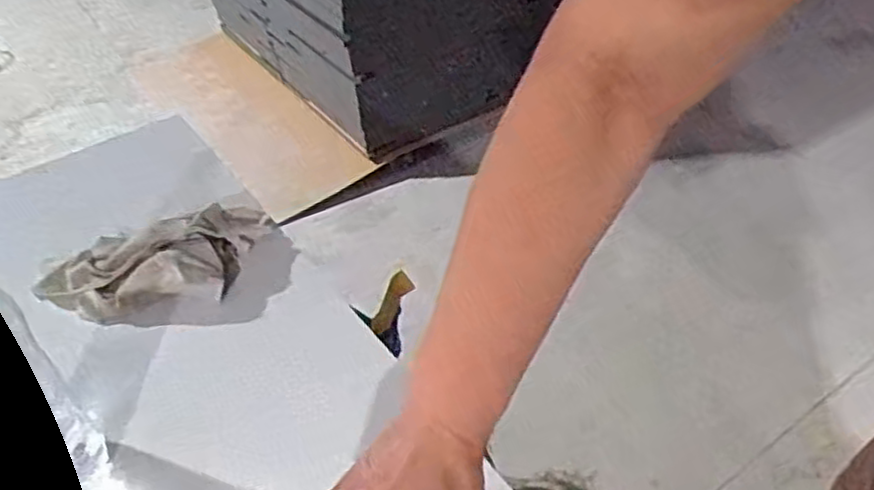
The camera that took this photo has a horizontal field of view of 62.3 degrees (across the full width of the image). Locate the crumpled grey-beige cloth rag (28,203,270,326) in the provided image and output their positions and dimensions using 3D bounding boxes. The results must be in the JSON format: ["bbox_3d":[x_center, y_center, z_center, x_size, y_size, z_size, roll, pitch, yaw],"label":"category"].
[{"bbox_3d":[-0.257,0.015,0.668,0.214,0.059,0.103,-18,41,-15],"label":"crumpled grey-beige cloth rag"}]

